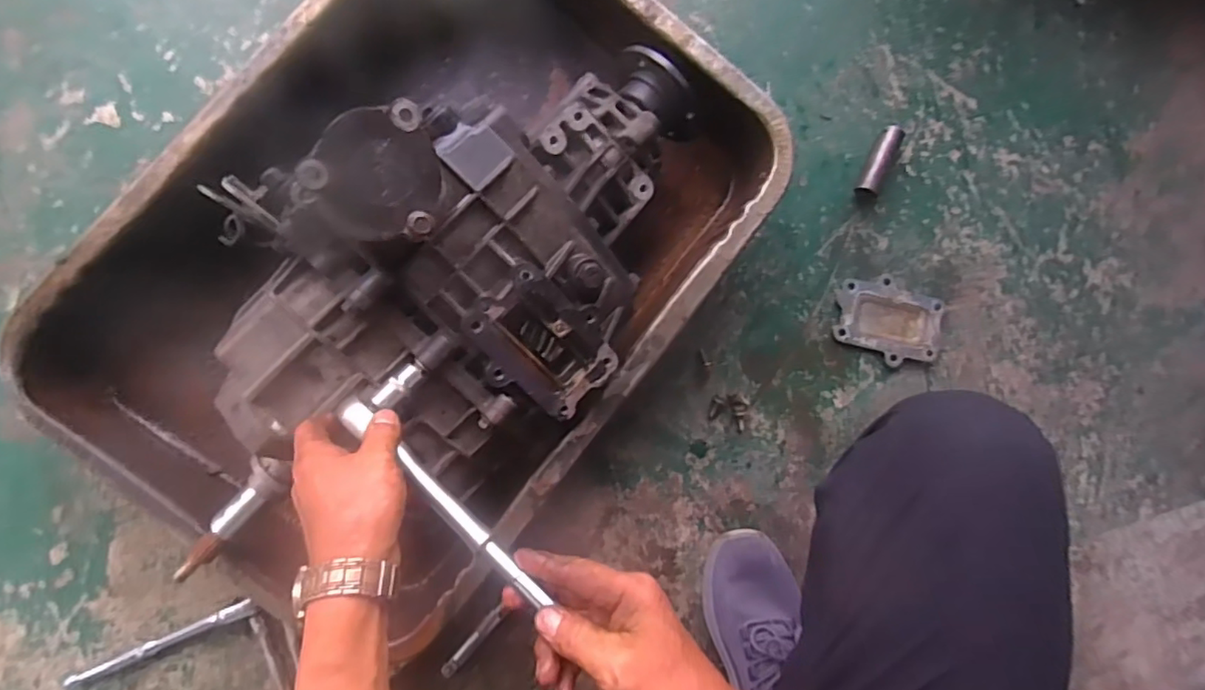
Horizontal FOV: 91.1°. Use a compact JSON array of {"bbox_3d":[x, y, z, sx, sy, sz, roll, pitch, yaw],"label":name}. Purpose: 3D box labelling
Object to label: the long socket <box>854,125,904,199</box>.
[{"bbox_3d":[0.313,-0.205,0.666,0.026,0.030,0.077,29,85,-6],"label":"long socket"}]

